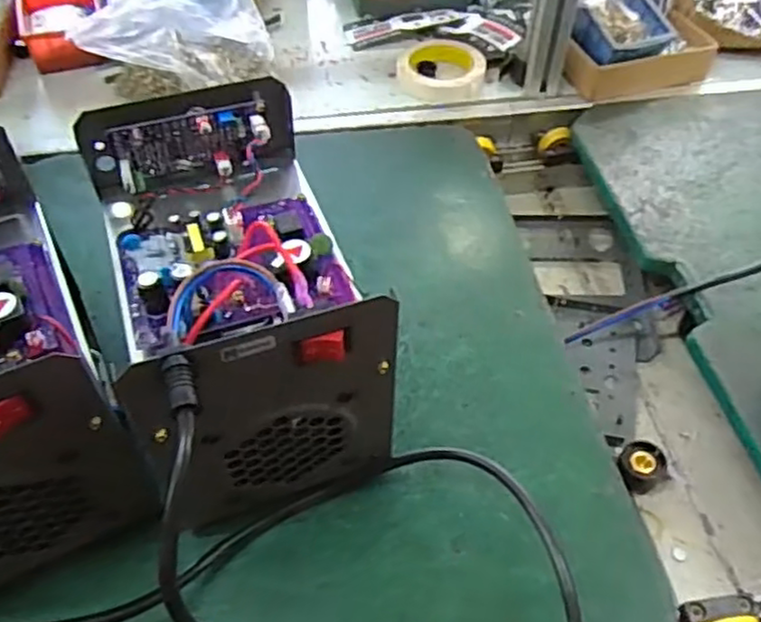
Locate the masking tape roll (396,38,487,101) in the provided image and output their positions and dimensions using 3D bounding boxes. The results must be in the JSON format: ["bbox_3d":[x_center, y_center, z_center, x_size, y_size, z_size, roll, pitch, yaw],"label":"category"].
[{"bbox_3d":[0.074,-0.293,0.847,0.105,0.031,0.113,0,50,0],"label":"masking tape roll"}]

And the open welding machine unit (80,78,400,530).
[{"bbox_3d":[-0.101,-0.004,0.493,0.153,0.187,0.260,-16,52,-13],"label":"open welding machine unit"}]

